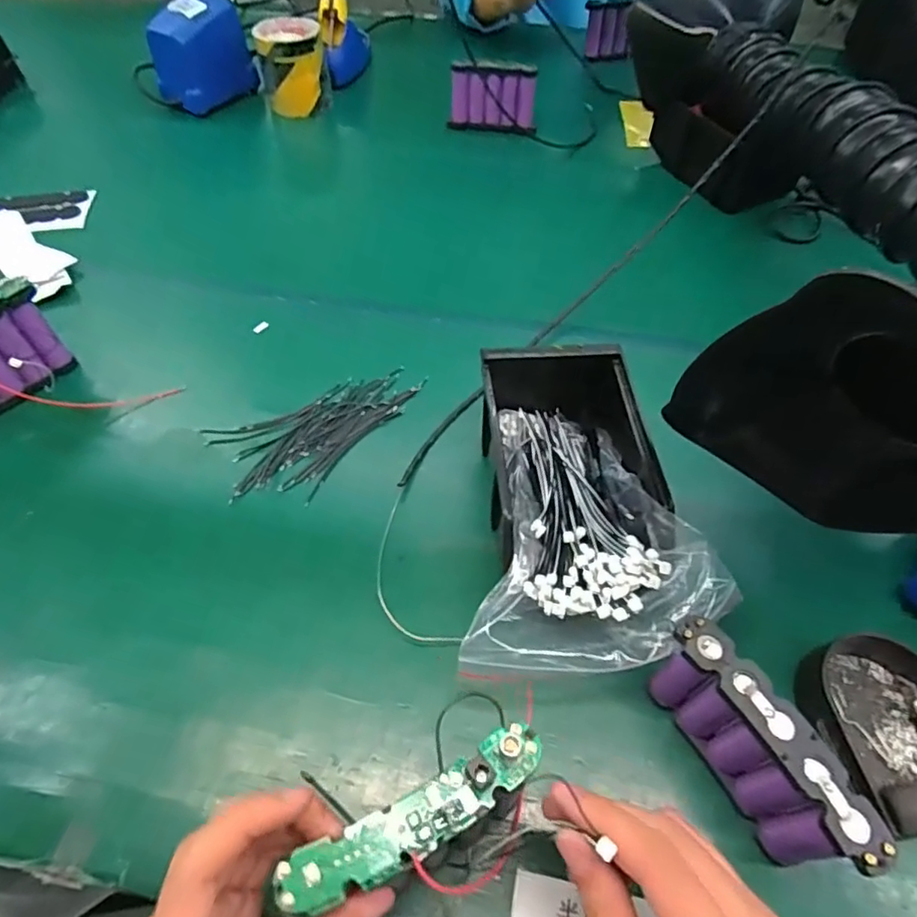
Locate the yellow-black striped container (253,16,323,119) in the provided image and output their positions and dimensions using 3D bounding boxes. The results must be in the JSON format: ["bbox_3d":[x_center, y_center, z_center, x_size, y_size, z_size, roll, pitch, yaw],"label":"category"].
[{"bbox_3d":[-0.227,-0.533,0.797,0.085,0.098,0.089,-11,54,-7],"label":"yellow-black striped container"}]

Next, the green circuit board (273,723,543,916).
[{"bbox_3d":[-0.015,0.145,0.236,0.116,0.011,0.023,-21,56,-22],"label":"green circuit board"}]

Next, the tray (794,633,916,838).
[{"bbox_3d":[0.239,0.150,0.322,0.078,0.037,0.100,-12,54,-7],"label":"tray"}]

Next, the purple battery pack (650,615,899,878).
[{"bbox_3d":[0.147,0.147,0.298,0.025,0.076,0.113,-24,57,-18],"label":"purple battery pack"}]

